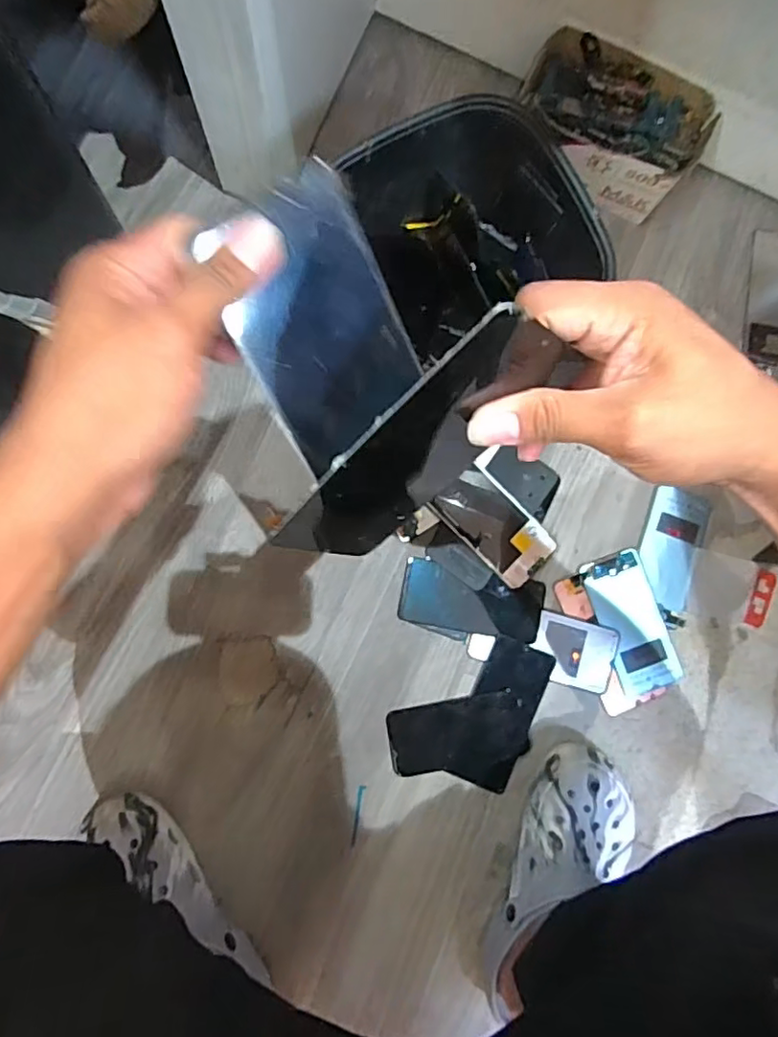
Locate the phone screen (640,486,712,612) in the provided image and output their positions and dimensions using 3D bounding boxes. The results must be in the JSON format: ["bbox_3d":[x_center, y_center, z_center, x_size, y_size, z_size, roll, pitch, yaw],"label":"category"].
[{"bbox_3d":[0.321,0.031,0.677,0.064,0.007,0.132,17,88,1],"label":"phone screen"}]

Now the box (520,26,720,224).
[{"bbox_3d":[0.242,-0.429,0.664,0.206,0.082,0.121,20,84,-2],"label":"box"}]

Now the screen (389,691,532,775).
[{"bbox_3d":[0.073,0.229,0.635,0.141,0.005,0.069,-11,80,0],"label":"screen"}]

